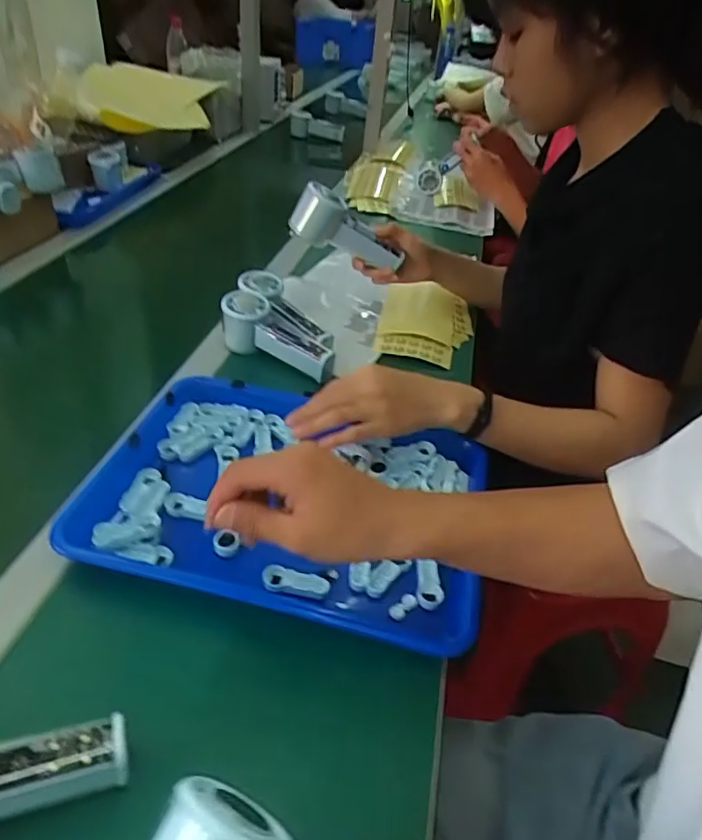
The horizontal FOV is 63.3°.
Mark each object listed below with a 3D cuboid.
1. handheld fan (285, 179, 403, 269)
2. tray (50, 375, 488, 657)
[{"bbox_3d":[-0.007,-0.237,0.733,0.159,0.070,0.056,23,28,-34],"label":"handheld fan"},{"bbox_3d":[-0.049,0.065,0.514,0.333,0.034,0.251,12,39,7],"label":"tray"}]

